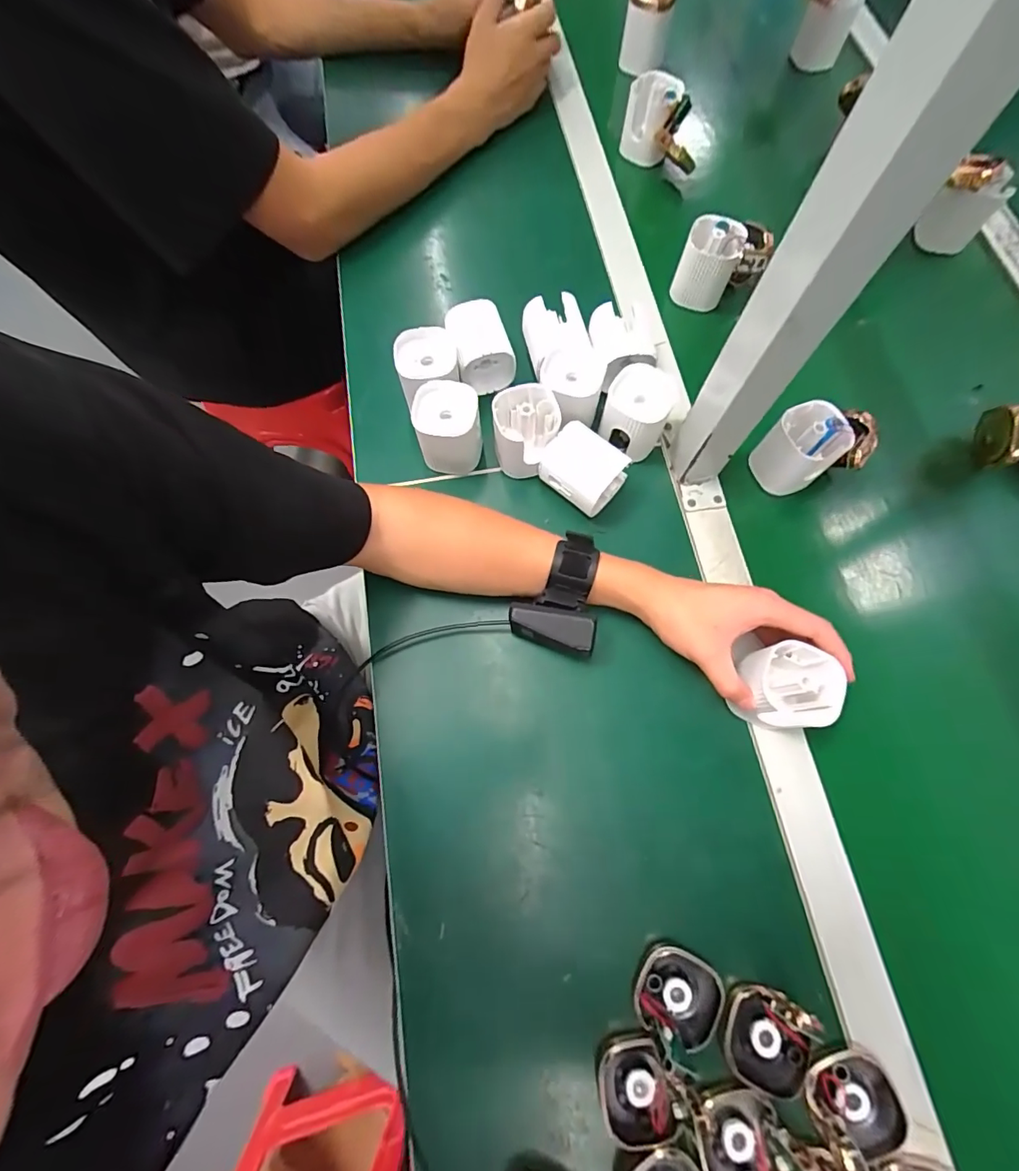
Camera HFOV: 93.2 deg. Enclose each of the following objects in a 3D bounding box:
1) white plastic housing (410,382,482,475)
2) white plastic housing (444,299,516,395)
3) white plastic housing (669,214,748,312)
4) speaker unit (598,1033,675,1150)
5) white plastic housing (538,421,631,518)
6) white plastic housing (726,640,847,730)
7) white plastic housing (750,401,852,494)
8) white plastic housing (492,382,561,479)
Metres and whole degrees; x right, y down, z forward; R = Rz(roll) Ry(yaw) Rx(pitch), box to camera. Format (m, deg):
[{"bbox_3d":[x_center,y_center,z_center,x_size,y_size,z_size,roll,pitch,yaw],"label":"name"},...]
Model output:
[{"bbox_3d":[-0.055,-0.138,0.430,0.061,0.057,0.060,1,73,0],"label":"white plastic housing"},{"bbox_3d":[-0.028,-0.224,0.468,0.055,0.066,0.066,-19,74,-7],"label":"white plastic housing"},{"bbox_3d":[0.204,-0.332,0.497,0.054,0.072,0.042,22,74,6],"label":"white plastic housing"},{"bbox_3d":[0.081,0.326,0.312,0.043,0.013,0.054,-9,73,-4],"label":"speaker unit"},{"bbox_3d":[0.064,-0.100,0.426,0.066,0.050,0.051,42,77,11],"label":"white plastic housing"},{"bbox_3d":[0.207,0.077,0.360,0.058,0.048,0.056,4,72,3],"label":"white plastic housing"},{"bbox_3d":[0.260,-0.121,0.435,0.064,0.060,0.057,-38,77,-12],"label":"white plastic housing"},{"bbox_3d":[0.015,-0.139,0.435,0.055,0.067,0.053,4,73,1],"label":"white plastic housing"}]

